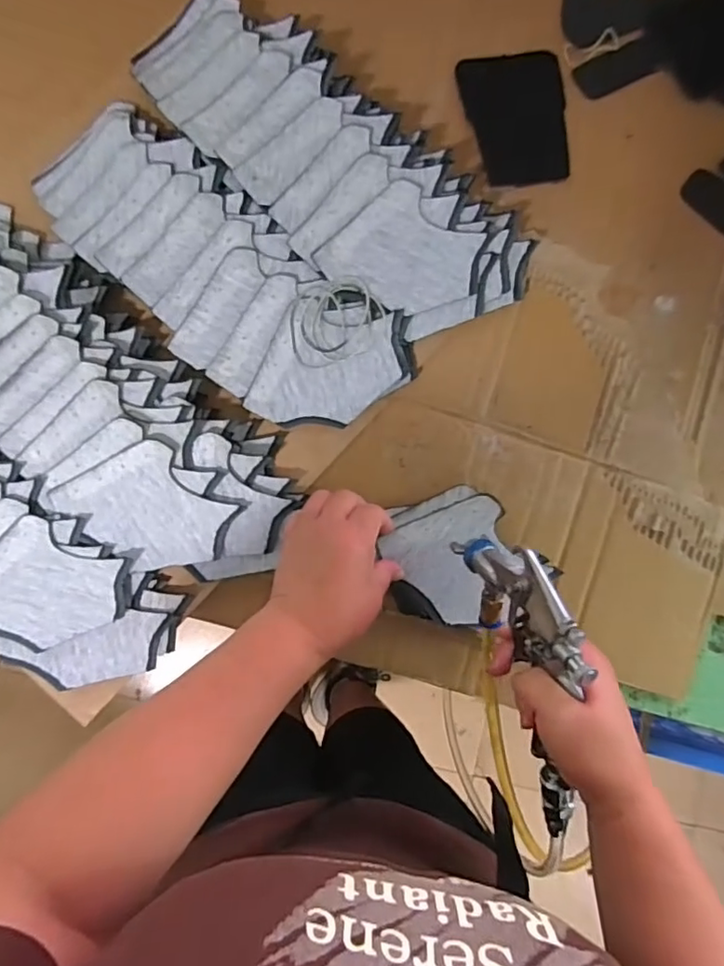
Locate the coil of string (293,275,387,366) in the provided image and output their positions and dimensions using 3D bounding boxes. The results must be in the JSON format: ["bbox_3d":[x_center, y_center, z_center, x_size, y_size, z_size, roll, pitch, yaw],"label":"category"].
[{"bbox_3d":[-0.022,-0.136,0.486,0.081,0.013,0.064,-18,88,-4],"label":"coil of string"}]

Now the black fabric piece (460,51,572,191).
[{"bbox_3d":[0.147,-0.340,0.542,0.094,0.007,0.121,-11,88,-3],"label":"black fabric piece"}]

